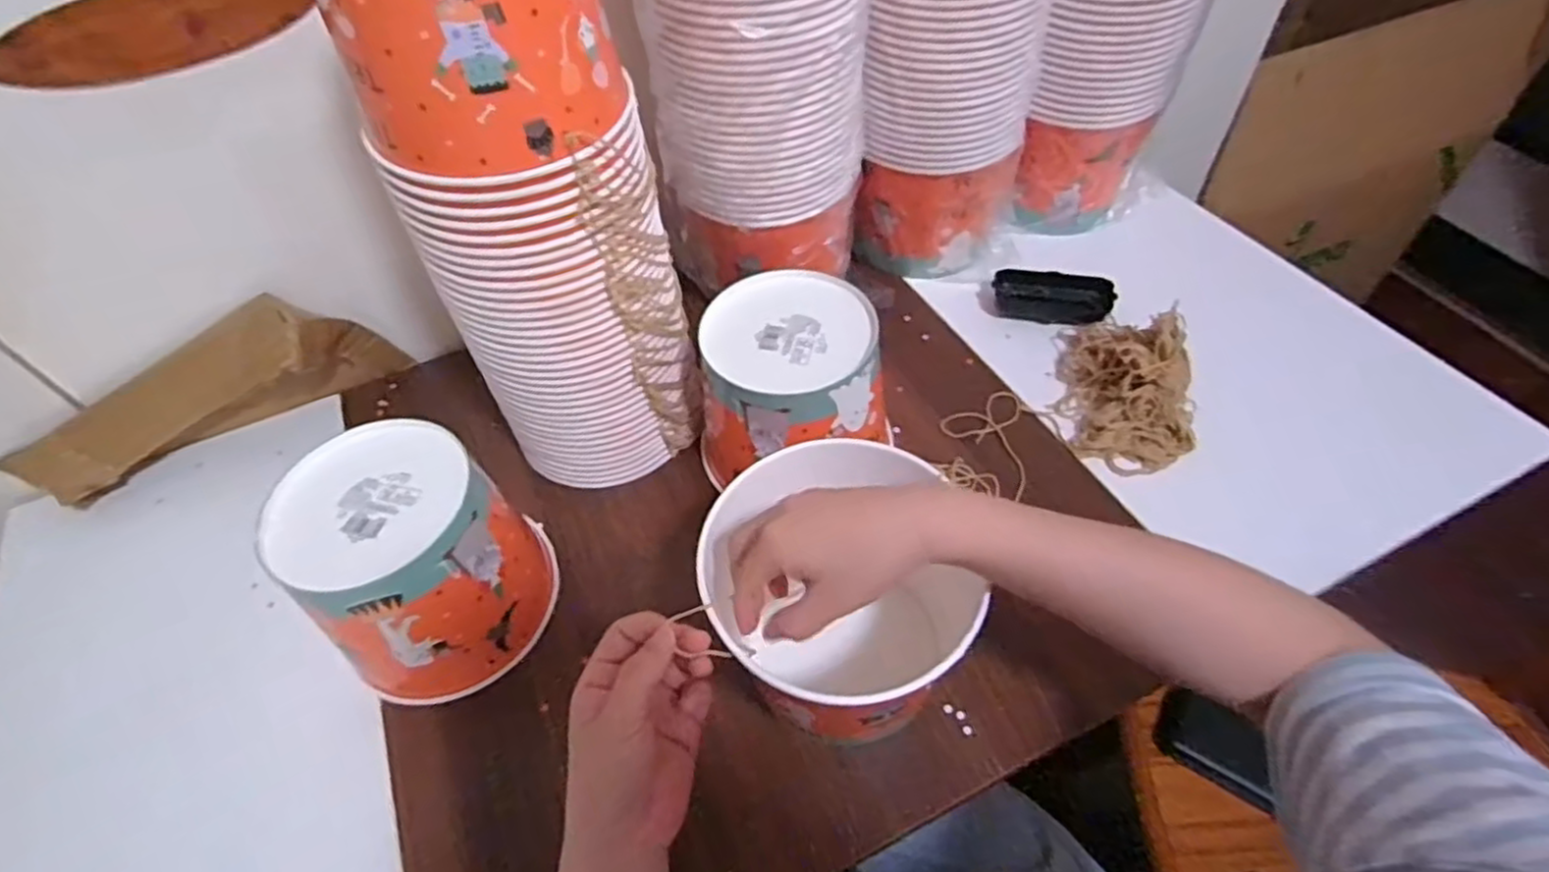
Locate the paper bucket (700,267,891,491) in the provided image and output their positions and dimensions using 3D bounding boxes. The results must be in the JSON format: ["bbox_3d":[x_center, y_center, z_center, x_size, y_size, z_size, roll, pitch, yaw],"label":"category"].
[{"bbox_3d":[0.013,-0.029,0.579,0.143,0.136,0.132,-2,53,3],"label":"paper bucket"}]

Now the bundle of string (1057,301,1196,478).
[{"bbox_3d":[0.298,-0.053,0.608,0.097,0.075,0.142,9,54,11],"label":"bundle of string"}]

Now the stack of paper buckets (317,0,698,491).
[{"bbox_3d":[-0.155,-0.139,0.485,0.157,0.408,0.125,-11,53,-4],"label":"stack of paper buckets"}]

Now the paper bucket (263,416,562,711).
[{"bbox_3d":[-0.240,0.085,0.503,0.147,0.126,0.145,36,63,27],"label":"paper bucket"}]

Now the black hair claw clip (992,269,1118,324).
[{"bbox_3d":[0.269,-0.134,0.709,0.108,0.024,0.048,9,54,11],"label":"black hair claw clip"}]

